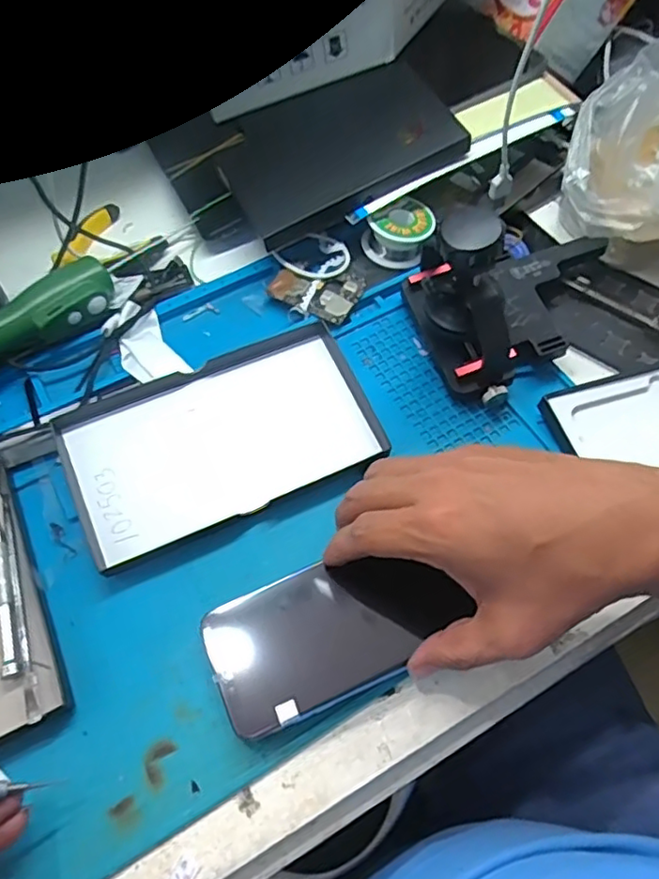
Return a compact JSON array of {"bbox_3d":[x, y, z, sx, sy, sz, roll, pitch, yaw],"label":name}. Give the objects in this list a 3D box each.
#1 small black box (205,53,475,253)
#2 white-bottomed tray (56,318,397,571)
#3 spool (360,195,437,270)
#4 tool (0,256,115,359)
[{"bbox_3d":[0.006,-0.228,0.469,0.175,0.013,0.103,-29,76,-3],"label":"small black box"},{"bbox_3d":[-0.071,-0.001,0.403,0.195,0.022,0.112,-20,62,-10],"label":"white-bottomed tray"},{"bbox_3d":[0.056,-0.166,0.482,0.051,0.034,0.048,0,61,1],"label":"spool"},{"bbox_3d":[-0.209,-0.080,0.413,0.033,0.029,0.134,38,68,19],"label":"tool"}]

